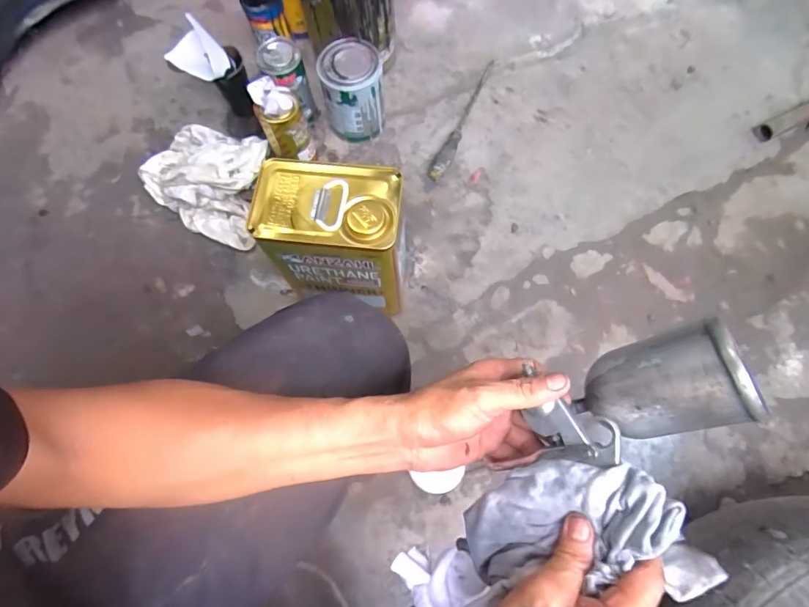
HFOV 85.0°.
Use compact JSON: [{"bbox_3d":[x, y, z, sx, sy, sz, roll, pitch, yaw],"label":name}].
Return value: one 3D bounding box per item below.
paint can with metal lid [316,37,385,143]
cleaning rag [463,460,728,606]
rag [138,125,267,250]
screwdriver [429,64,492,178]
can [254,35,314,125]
[{"bbox_3d":[-0.089,-0.372,0.786,0.106,0.140,0.106,-14,73,-2],"label":"paint can with metal lid"},{"bbox_3d":[0.122,0.162,0.309,0.169,0.058,0.096,-11,73,-1],"label":"cleaning rag"},{"bbox_3d":[-0.353,-0.217,0.790,0.246,0.062,0.201,16,74,7],"label":"rag"},{"bbox_3d":[0.106,-0.354,0.829,0.034,0.033,0.293,20,74,8],"label":"screwdriver"},{"bbox_3d":[-0.205,-0.392,0.788,0.080,0.126,0.073,43,78,15],"label":"can"}]

